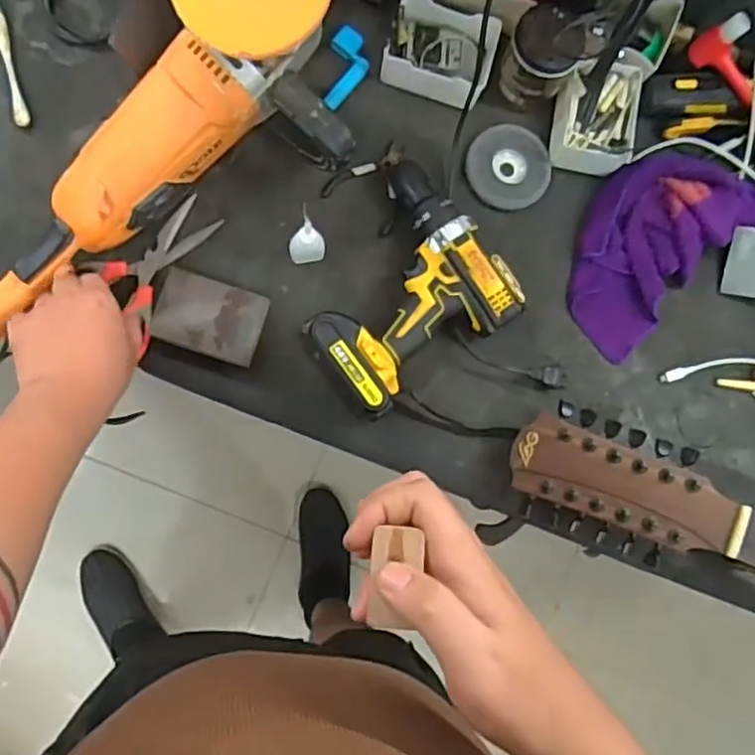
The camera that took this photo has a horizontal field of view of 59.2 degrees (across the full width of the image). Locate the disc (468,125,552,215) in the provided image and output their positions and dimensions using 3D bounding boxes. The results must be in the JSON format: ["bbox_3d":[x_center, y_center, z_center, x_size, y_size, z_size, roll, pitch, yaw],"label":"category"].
[{"bbox_3d":[0.140,-0.224,0.708,0.089,0.011,0.087,0,86,-7],"label":"disc"}]

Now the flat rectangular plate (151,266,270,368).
[{"bbox_3d":[-0.166,-0.059,0.660,0.102,0.032,0.071,19,84,-5],"label":"flat rectangular plate"}]

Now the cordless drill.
[{"bbox_3d":[0.017,-0.090,0.654,0.205,0.070,0.197,-36,90,-9],"label":"cordless drill"}]

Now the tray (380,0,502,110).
[{"bbox_3d":[0.066,-0.339,0.692,0.113,0.042,0.103,19,84,-5],"label":"tray"}]

